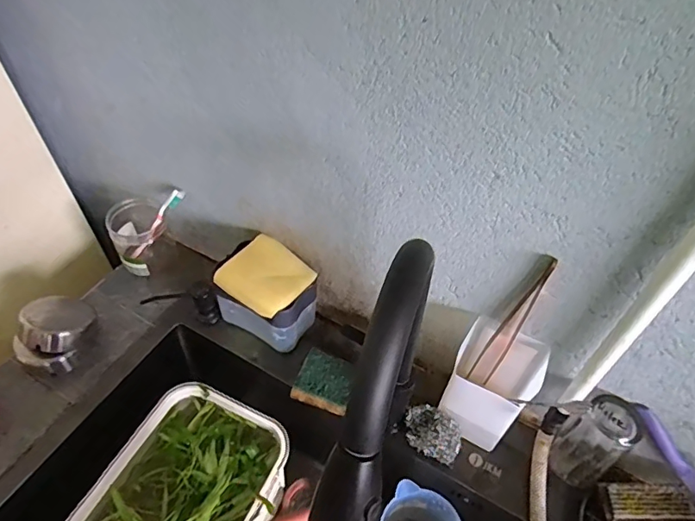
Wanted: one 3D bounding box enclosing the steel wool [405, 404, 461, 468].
[{"bbox_3d":[0.112,0.224,0.632,0.075,0.043,0.047,30,56,21],"label":"steel wool"}]

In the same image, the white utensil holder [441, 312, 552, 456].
[{"bbox_3d":[0.178,0.154,0.609,0.101,0.135,0.093,33,57,22],"label":"white utensil holder"}]

